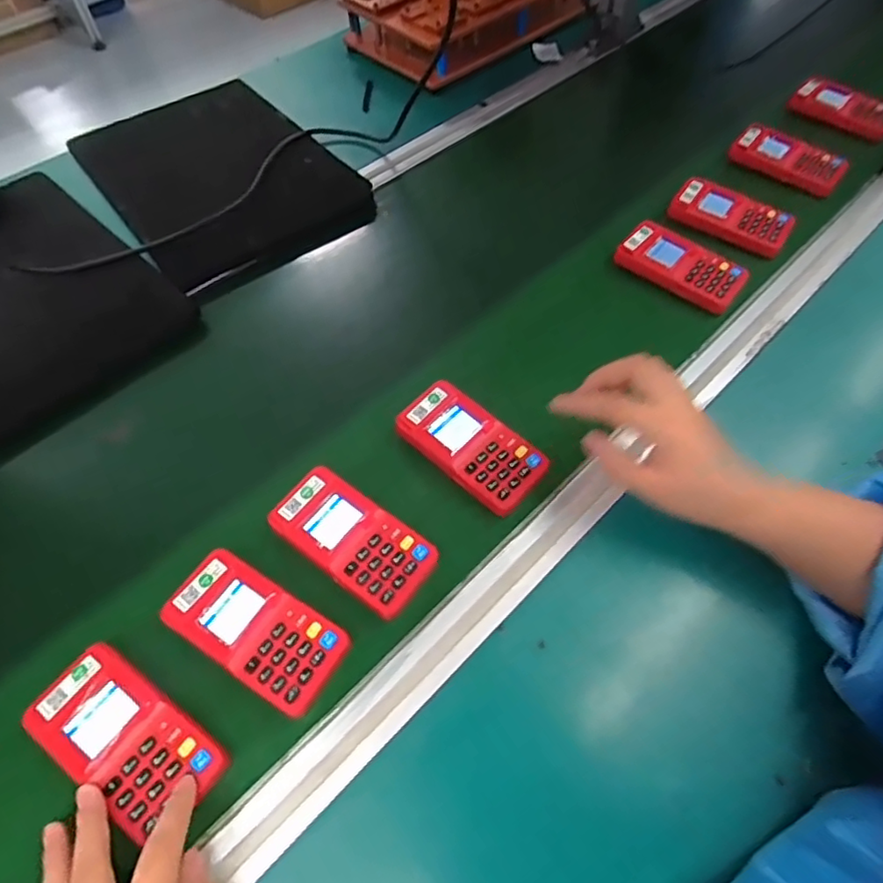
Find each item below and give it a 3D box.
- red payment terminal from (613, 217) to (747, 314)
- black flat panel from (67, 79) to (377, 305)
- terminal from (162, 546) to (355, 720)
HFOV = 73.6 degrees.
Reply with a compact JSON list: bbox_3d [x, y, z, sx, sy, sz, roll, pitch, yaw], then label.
[{"bbox_3d":[0.242,-0.179,0.598,0.123,0.027,0.062,32,61,21],"label":"red payment terminal"},{"bbox_3d":[-0.264,-0.317,0.709,0.242,0.034,0.360,-35,61,-16],"label":"black flat panel"},{"bbox_3d":[-0.126,0.131,0.408,0.121,0.031,0.060,27,59,18],"label":"terminal"}]

